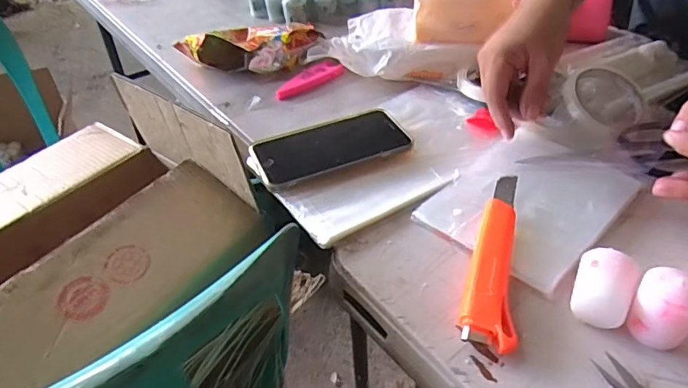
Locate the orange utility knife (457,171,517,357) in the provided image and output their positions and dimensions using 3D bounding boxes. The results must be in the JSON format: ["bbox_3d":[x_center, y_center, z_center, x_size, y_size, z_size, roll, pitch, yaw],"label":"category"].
[{"bbox_3d":[0.119,0.043,0.383,0.036,0.026,0.168,11,41,14],"label":"orange utility knife"}]

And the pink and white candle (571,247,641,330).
[{"bbox_3d":[0.183,0.066,0.345,0.037,0.037,0.044,20,44,24],"label":"pink and white candle"}]

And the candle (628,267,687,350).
[{"bbox_3d":[0.211,0.077,0.323,0.032,0.050,0.037,-31,48,-30],"label":"candle"}]

